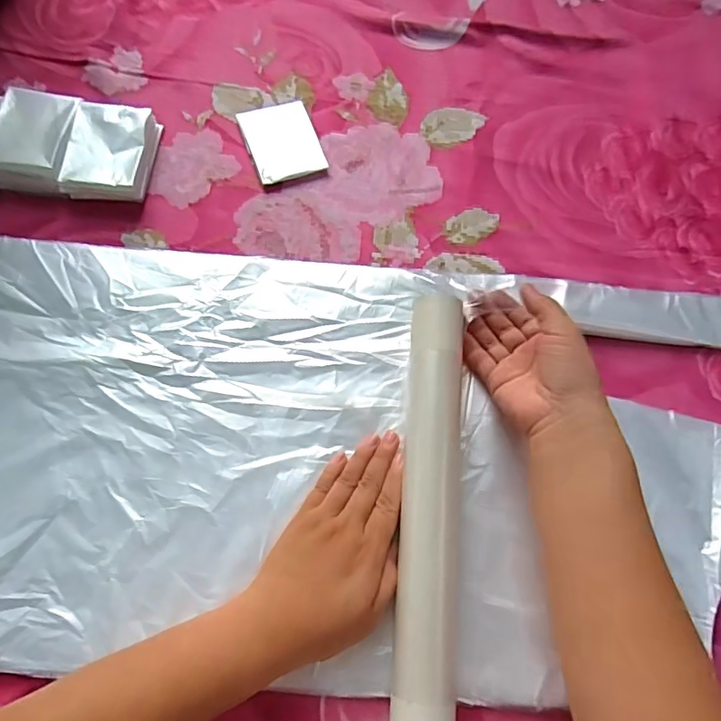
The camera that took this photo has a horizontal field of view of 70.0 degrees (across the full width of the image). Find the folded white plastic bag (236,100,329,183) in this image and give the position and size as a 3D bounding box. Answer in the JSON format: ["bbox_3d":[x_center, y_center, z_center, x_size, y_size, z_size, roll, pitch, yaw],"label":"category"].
[{"bbox_3d":[-0.073,-0.205,0.478,0.063,0.006,0.085,-18,72,-8],"label":"folded white plastic bag"}]

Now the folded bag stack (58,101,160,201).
[{"bbox_3d":[-0.223,-0.187,0.464,0.067,0.030,0.089,5,70,0],"label":"folded bag stack"}]

